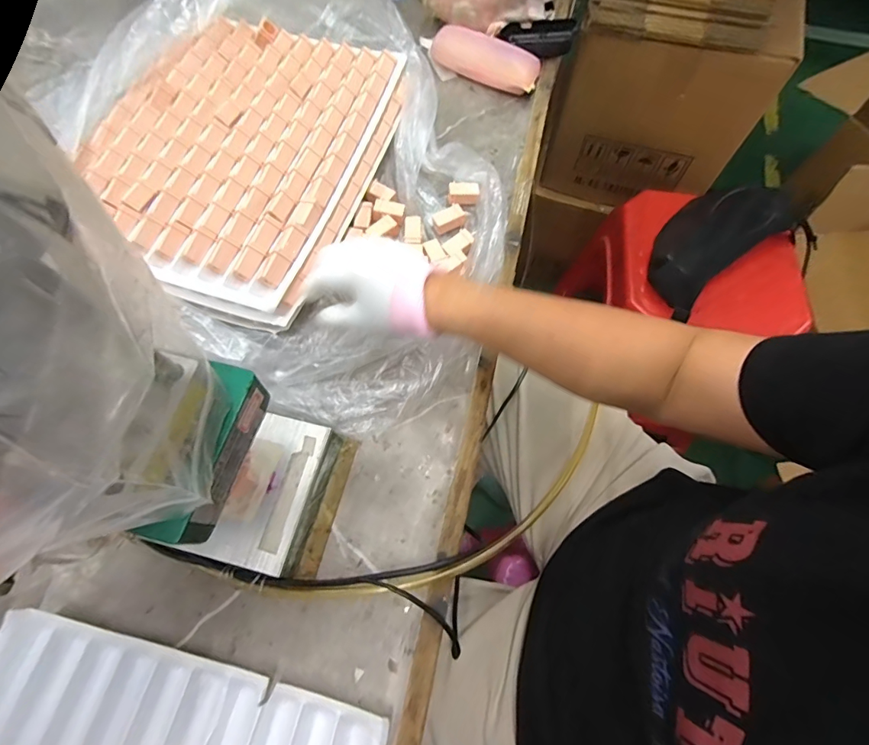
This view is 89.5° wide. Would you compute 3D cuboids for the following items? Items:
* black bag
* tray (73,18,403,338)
[{"bbox_3d":[0.423,-0.202,0.676,0.256,0.078,0.128,-36,72,-14],"label":"black bag"},{"bbox_3d":[-0.227,-0.254,0.511,0.297,0.053,0.380,18,68,7],"label":"tray"}]

